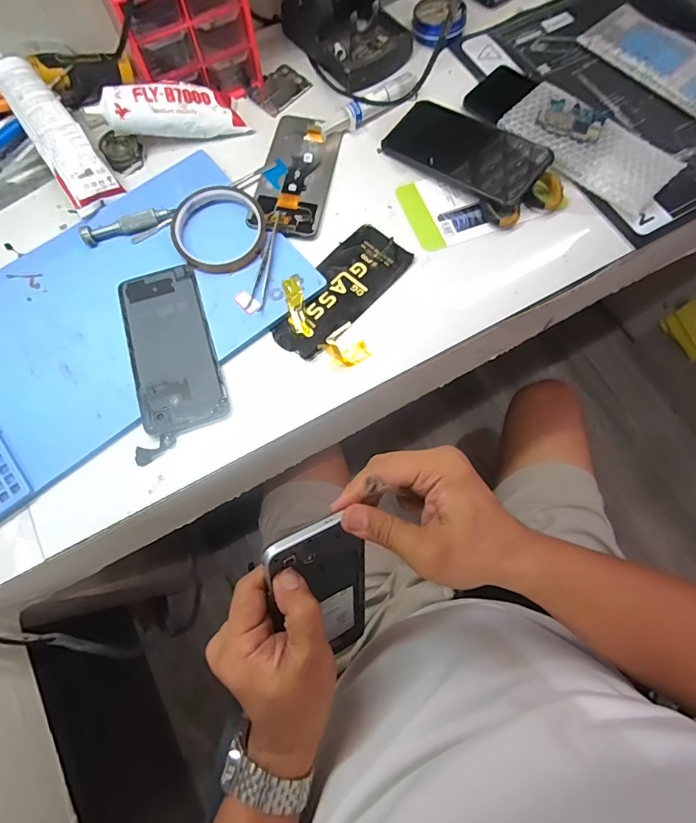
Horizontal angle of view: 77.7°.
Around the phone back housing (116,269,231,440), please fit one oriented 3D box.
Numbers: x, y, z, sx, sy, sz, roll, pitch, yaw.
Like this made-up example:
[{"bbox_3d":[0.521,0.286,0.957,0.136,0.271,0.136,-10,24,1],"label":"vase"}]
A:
[{"bbox_3d":[-0.161,-0.059,0.396,0.074,0.009,0.163,-18,73,-5],"label":"phone back housing"}]

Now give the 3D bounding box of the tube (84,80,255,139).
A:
[{"bbox_3d":[-0.183,-0.318,0.451,0.148,0.032,0.043,-12,74,-23],"label":"tube"}]

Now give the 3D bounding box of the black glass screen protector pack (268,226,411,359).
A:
[{"bbox_3d":[-0.006,-0.118,0.415,0.068,0.009,0.154,37,77,11],"label":"black glass screen protector pack"}]

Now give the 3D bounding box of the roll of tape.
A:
[{"bbox_3d":[-0.126,-0.179,0.422,0.089,0.011,0.090,0,73,1],"label":"roll of tape"}]

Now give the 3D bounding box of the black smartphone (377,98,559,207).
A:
[{"bbox_3d":[0.125,-0.276,0.453,0.162,0.015,0.088,37,75,18],"label":"black smartphone"}]

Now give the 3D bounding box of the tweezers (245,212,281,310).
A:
[{"bbox_3d":[-0.077,-0.146,0.413,0.014,0.007,0.104,12,73,4],"label":"tweezers"}]

